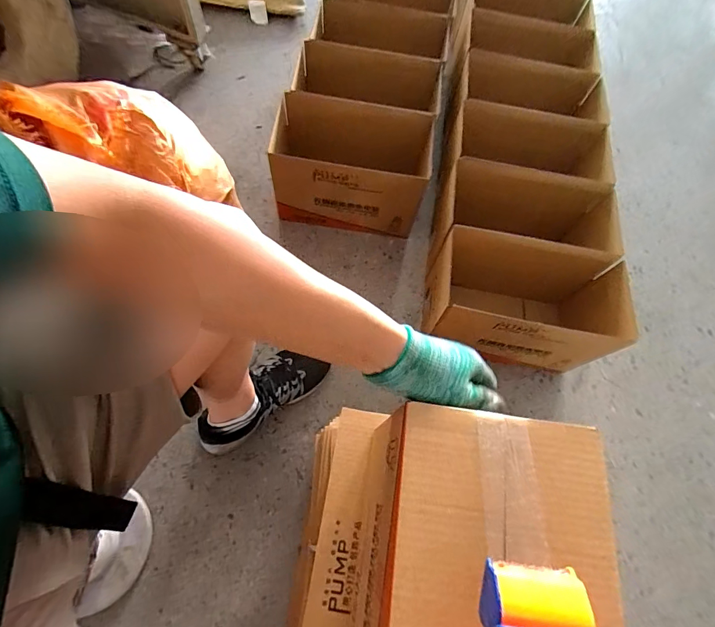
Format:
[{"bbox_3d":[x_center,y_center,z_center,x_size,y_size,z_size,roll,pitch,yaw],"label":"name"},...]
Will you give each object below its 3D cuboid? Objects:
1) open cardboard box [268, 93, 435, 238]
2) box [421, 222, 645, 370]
[{"bbox_3d":[-0.017,-0.354,0.937,0.353,0.230,0.241,3,65,-1],"label":"open cardboard box"},{"bbox_3d":[0.332,-0.015,0.811,0.345,0.229,0.191,10,65,2],"label":"box"}]

